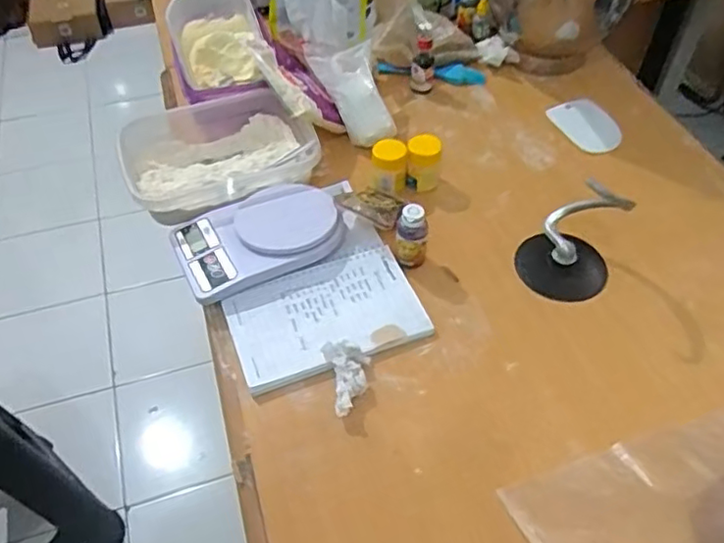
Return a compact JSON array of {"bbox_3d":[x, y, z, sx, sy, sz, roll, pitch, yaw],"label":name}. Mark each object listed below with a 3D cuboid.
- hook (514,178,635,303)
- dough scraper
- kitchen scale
[{"bbox_3d":[0.240,-0.048,0.703,0.104,0.116,0.122,23,53,18],"label":"hook"},{"bbox_3d":[0.338,-0.220,0.934,0.094,0.006,0.118,-16,52,-16],"label":"dough scraper"},{"bbox_3d":[-0.122,-0.043,0.748,0.191,0.032,0.130,-21,52,-17],"label":"kitchen scale"}]

